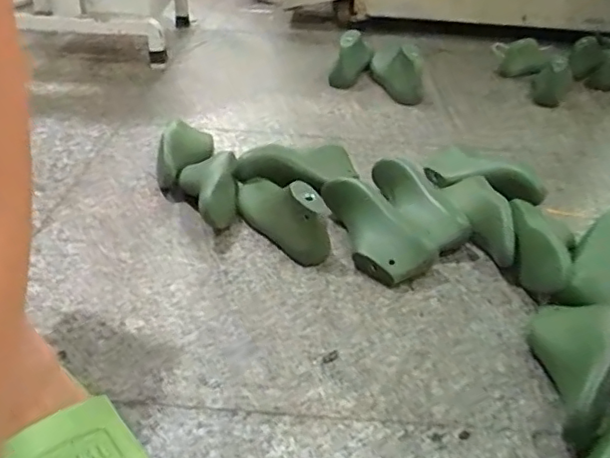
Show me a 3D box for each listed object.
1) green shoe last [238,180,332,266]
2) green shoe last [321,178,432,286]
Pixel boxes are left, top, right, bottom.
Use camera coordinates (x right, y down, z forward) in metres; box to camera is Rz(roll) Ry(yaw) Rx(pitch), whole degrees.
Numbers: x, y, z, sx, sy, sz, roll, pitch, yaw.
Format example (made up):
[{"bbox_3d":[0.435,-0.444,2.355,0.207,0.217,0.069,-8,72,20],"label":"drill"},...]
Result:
[{"bbox_3d":[-0.034,-0.028,0.752,0.050,0.082,0.185,-15,38,-28],"label":"green shoe last"},{"bbox_3d":[0.085,-0.003,0.754,0.072,0.056,0.191,-5,34,-14],"label":"green shoe last"}]

